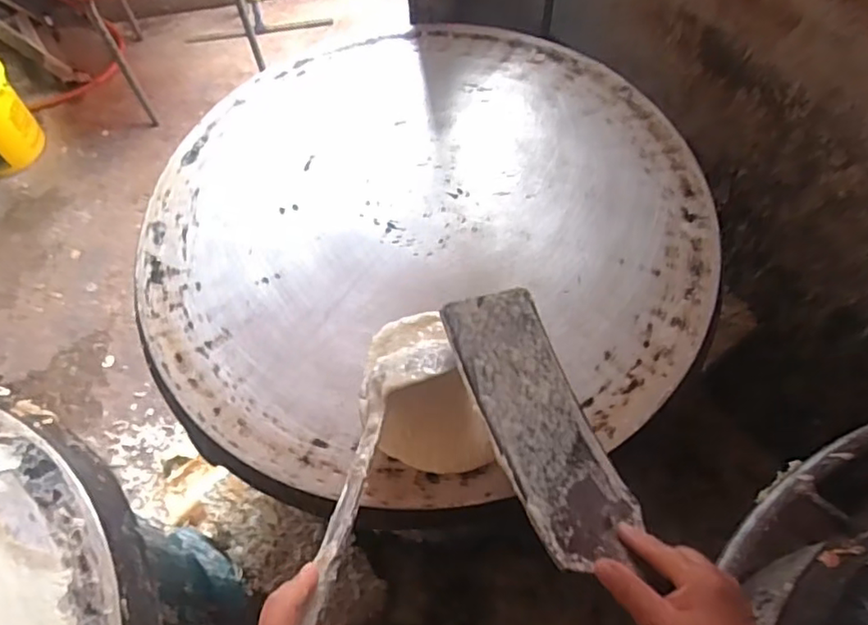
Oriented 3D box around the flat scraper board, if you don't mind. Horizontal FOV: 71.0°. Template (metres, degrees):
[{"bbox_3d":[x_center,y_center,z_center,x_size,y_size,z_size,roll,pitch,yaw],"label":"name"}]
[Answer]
[{"bbox_3d":[0.093,0.088,0.490,0.110,0.020,0.229,-15,74,-40],"label":"flat scraper board"}]

